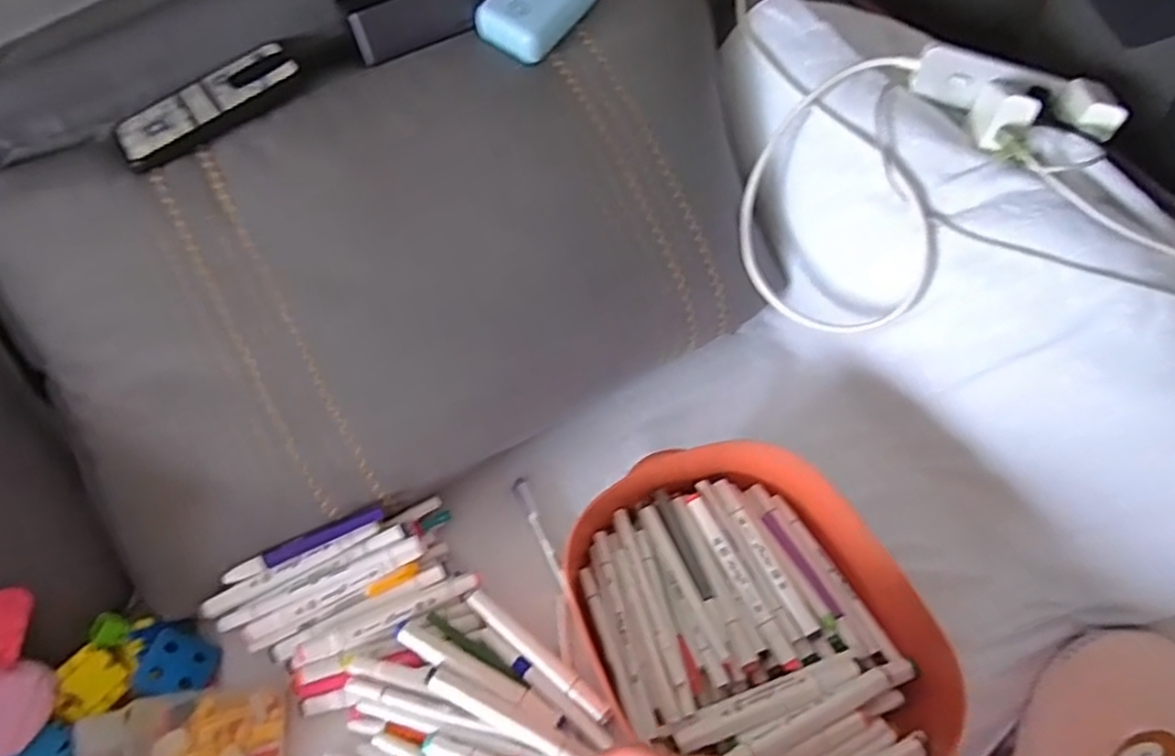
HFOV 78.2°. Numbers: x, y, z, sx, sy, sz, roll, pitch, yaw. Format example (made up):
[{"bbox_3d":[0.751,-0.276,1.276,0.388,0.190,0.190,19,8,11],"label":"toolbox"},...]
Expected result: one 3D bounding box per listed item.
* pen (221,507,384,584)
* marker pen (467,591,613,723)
[{"bbox_3d":[-0.231,0.135,0.588,0.129,0.012,0.011,-22,57,-14],"label":"pen"},{"bbox_3d":[-0.039,0.220,0.577,0.145,0.013,0.016,34,62,24],"label":"marker pen"}]

